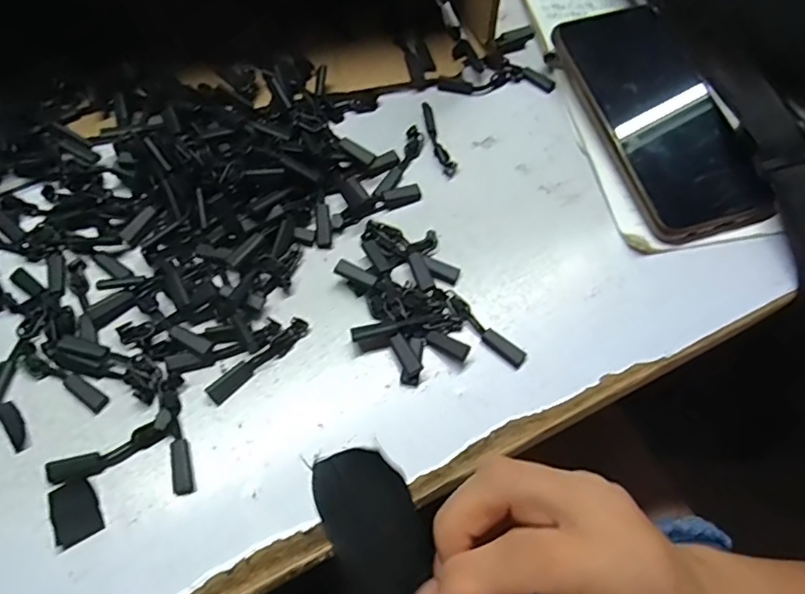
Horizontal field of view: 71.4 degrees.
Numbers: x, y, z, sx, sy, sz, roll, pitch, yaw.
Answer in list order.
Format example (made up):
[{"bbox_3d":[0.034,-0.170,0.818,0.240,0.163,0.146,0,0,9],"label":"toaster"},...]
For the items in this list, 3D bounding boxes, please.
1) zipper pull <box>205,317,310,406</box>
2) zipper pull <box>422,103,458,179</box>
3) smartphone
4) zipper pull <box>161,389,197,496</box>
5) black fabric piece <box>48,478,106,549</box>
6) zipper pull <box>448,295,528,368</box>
[{"bbox_3d":[-0.072,0.031,0.283,0.058,0.005,0.010,-41,72,-19],"label":"zipper pull"},{"bbox_3d":[0.022,-0.099,0.351,0.010,0.004,0.058,-17,66,-10],"label":"zipper pull"},{"bbox_3d":[0.156,-0.112,0.341,0.074,0.012,0.163,-18,69,-6],"label":"smartphone"},{"bbox_3d":[-0.106,0.067,0.263,0.009,0.005,0.050,-15,66,-9],"label":"zipper pull"},{"bbox_3d":[-0.147,0.095,0.250,0.020,0.004,0.027,-27,68,-14],"label":"black fabric piece"},{"bbox_3d":[0.043,0.018,0.293,0.049,0.004,0.010,42,70,17],"label":"zipper pull"}]

